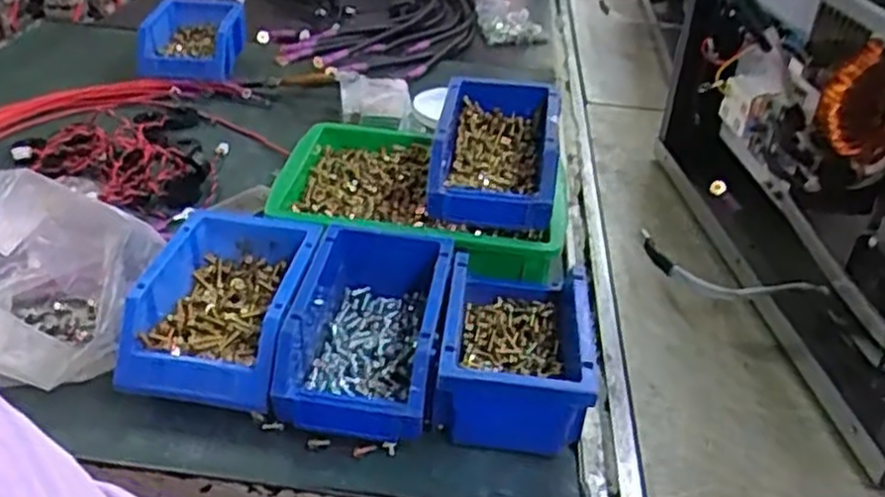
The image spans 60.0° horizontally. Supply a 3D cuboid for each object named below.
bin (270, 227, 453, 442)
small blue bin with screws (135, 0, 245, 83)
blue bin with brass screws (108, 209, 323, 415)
[{"bbox_3d":[-0.056,0.057,0.571,0.110,0.064,0.166,7,35,4],"label":"bin"},{"bbox_3d":[-0.334,-0.277,1.028,0.122,0.072,0.157,2,35,-3],"label":"small blue bin with screws"},{"bbox_3d":[-0.160,0.042,0.570,0.110,0.062,0.156,8,35,5],"label":"blue bin with brass screws"}]

